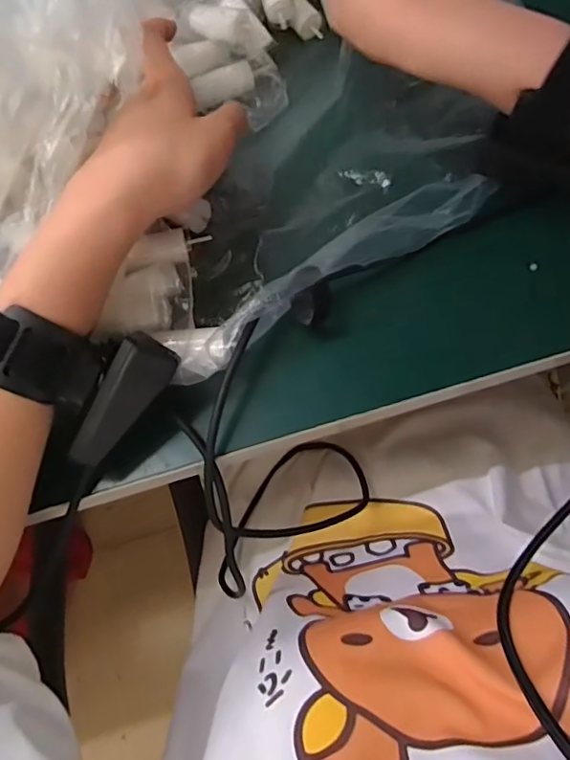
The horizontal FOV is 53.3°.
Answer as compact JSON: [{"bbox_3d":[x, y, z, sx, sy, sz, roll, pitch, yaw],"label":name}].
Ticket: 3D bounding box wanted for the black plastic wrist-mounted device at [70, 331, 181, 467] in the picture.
[{"bbox_3d":[-0.083,0.011,0.289,0.024,0.022,0.071,33,89,12],"label":"black plastic wrist-mounted device"}]

